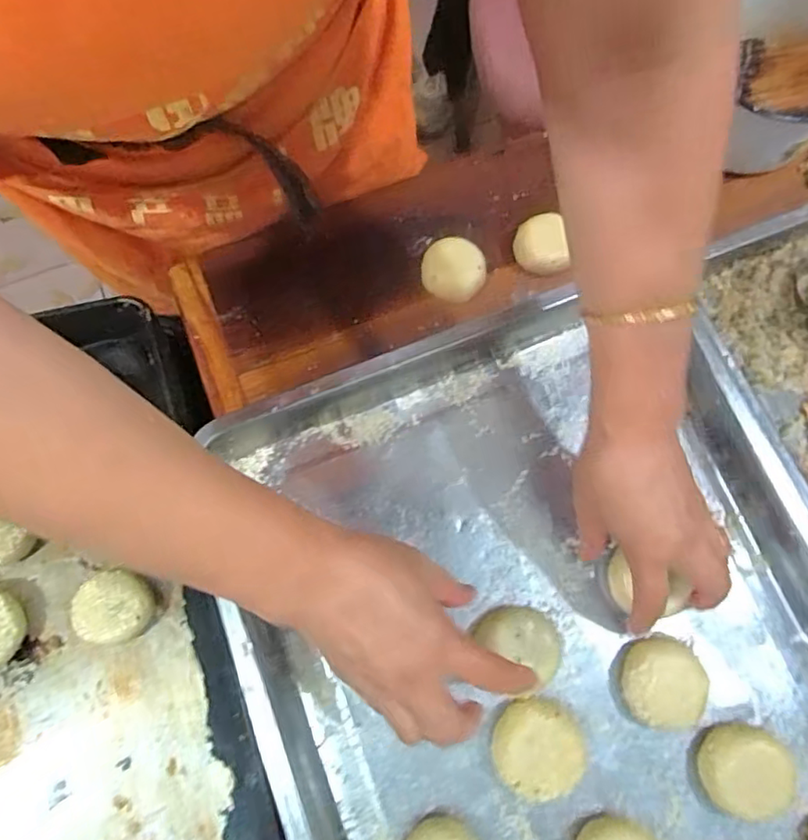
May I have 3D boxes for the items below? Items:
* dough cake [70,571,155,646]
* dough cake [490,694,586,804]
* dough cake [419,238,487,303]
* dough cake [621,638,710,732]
[{"bbox_3d":[-0.221,0.143,0.457,0.054,0.024,0.051,0,76,1],"label":"dough cake"},{"bbox_3d":[0.090,0.220,0.404,0.057,0.028,0.058,0,76,1],"label":"dough cake"},{"bbox_3d":[0.042,-0.127,0.520,0.052,0.031,0.055,-10,76,-2],"label":"dough cake"},{"bbox_3d":[0.180,0.182,0.413,0.054,0.025,0.056,0,76,1],"label":"dough cake"}]

